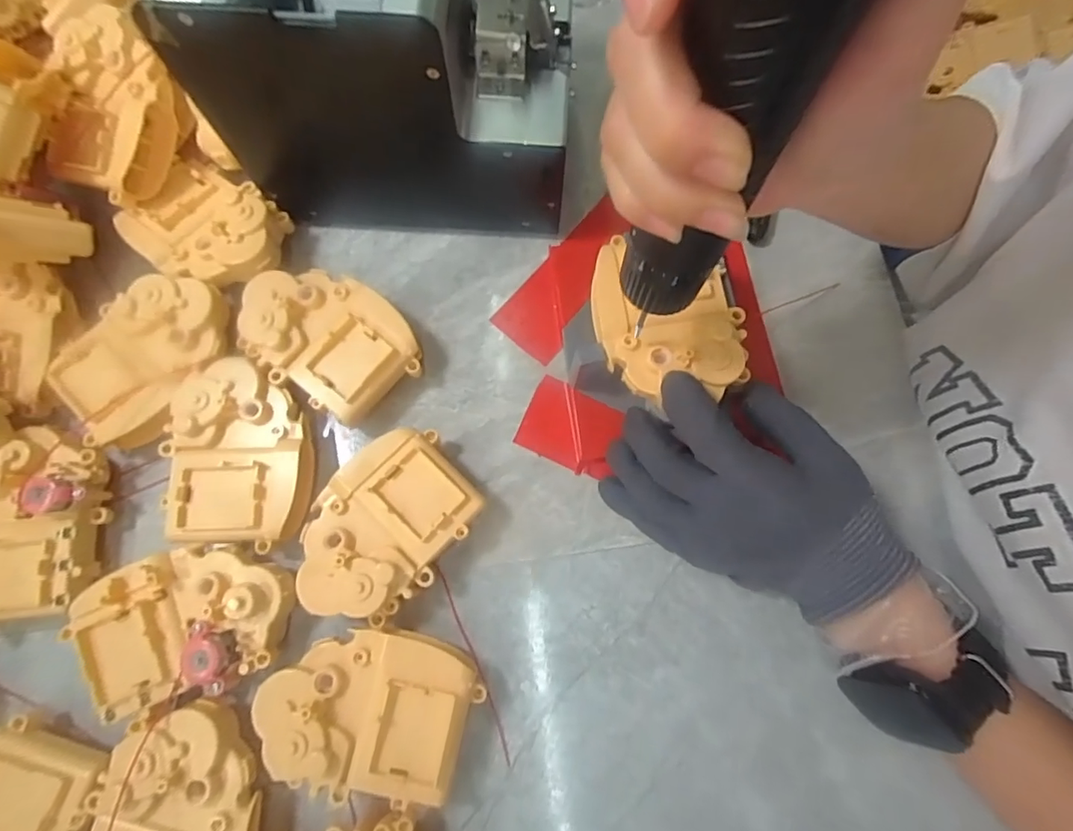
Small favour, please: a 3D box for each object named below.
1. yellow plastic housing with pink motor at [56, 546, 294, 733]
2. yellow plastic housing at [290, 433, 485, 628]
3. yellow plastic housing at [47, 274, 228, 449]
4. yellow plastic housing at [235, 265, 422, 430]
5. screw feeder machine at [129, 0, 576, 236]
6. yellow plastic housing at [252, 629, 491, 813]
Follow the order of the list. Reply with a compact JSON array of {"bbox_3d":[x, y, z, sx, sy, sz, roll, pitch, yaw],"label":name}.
[{"bbox_3d":[-0.176,0.105,0.271,0.101,0.039,0.076,-23,78,-6],"label":"yellow plastic housing with pink motor"},{"bbox_3d":[-0.080,0.058,0.284,0.073,0.038,0.102,37,78,8],"label":"yellow plastic housing"},{"bbox_3d":[-0.224,-0.036,0.299,0.066,0.023,0.099,32,78,7],"label":"yellow plastic housing"},{"bbox_3d":[-0.121,-0.045,0.311,0.102,0.036,0.073,40,79,8],"label":"yellow plastic housing"},{"bbox_3d":[-0.074,-0.198,0.293,0.183,0.144,0.132,2,76,0],"label":"screw feeder machine"},{"bbox_3d":[-0.080,0.142,0.261,0.094,0.038,0.074,21,77,4],"label":"yellow plastic housing"}]

